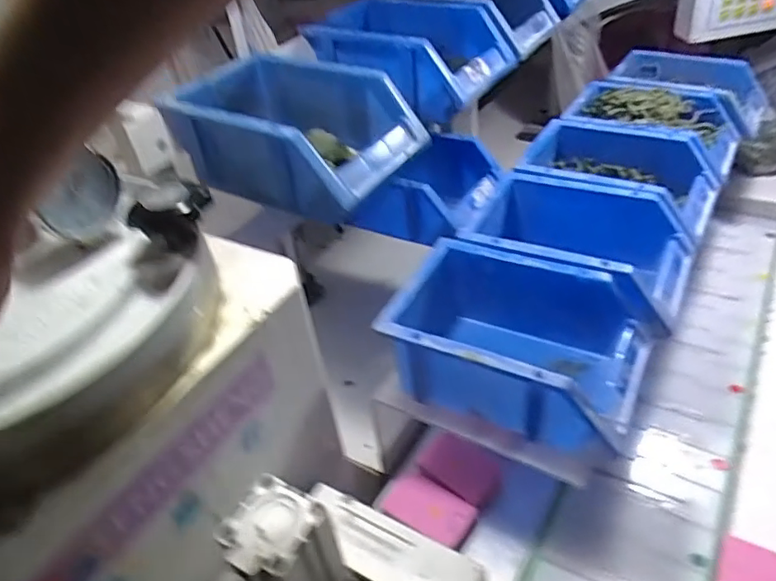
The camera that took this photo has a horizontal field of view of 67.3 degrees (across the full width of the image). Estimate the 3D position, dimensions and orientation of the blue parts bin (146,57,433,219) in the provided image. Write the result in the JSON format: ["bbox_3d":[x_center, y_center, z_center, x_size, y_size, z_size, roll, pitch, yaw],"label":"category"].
[{"bbox_3d":[-0.075,-0.129,0.472,0.173,0.072,0.120,16,45,29],"label":"blue parts bin"}]

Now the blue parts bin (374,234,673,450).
[{"bbox_3d":[0.102,0.046,0.451,0.185,0.090,0.130,10,43,23],"label":"blue parts bin"}]

